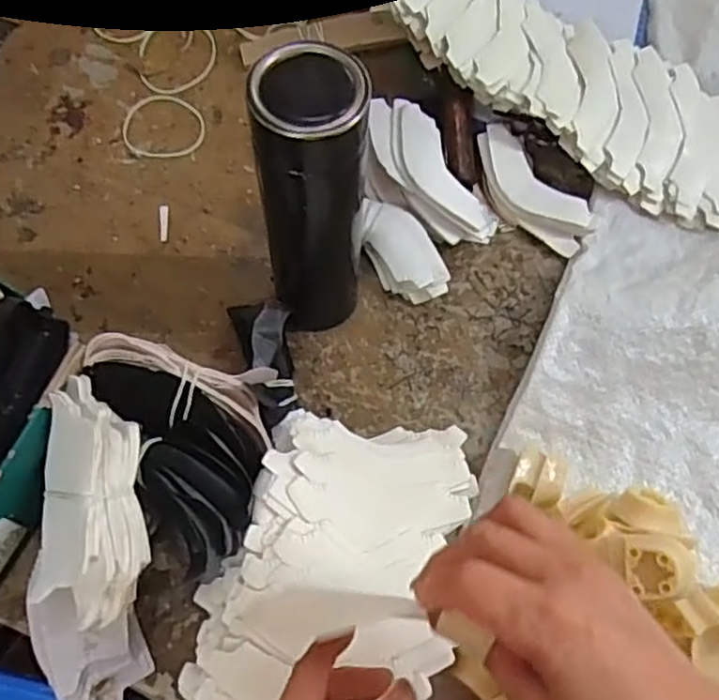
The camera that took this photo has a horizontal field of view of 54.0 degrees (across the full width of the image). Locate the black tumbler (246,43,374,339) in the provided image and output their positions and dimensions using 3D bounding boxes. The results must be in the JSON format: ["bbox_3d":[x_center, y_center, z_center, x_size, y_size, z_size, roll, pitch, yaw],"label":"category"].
[{"bbox_3d":[-0.028,-0.086,0.458,0.062,0.229,0.056,-2,67,-2],"label":"black tumbler"}]

